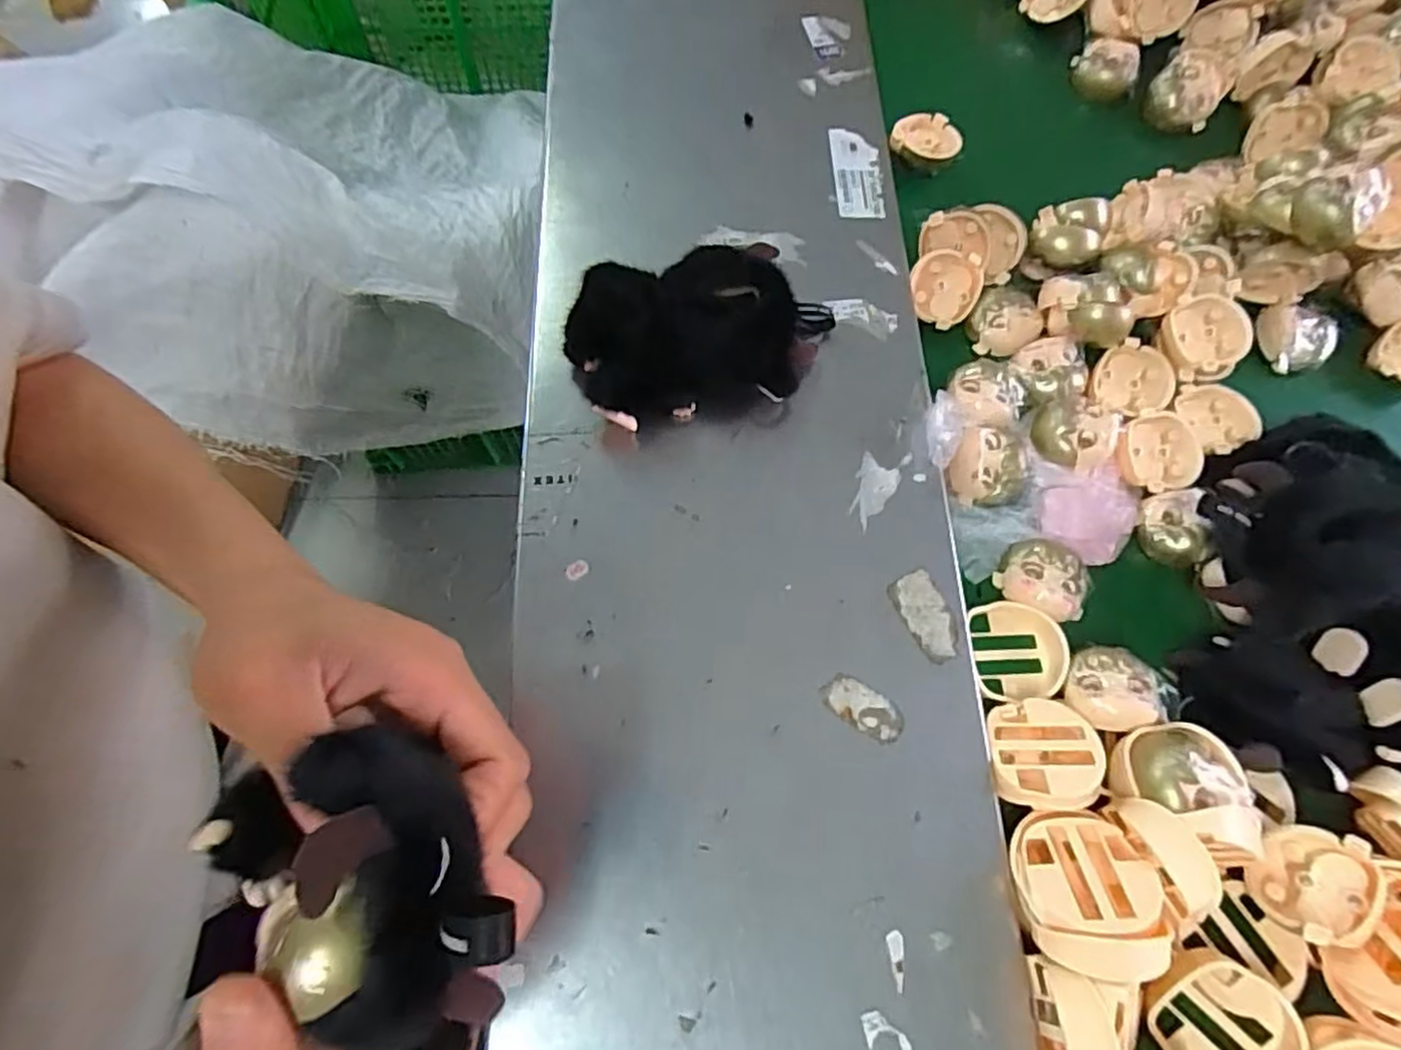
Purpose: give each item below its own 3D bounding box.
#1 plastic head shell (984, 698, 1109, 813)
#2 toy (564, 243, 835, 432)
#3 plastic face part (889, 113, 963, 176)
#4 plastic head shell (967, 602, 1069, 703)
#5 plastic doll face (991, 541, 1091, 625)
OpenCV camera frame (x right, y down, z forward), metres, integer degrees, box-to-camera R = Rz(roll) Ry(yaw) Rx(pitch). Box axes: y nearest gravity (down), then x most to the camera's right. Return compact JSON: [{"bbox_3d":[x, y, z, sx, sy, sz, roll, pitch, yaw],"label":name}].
[{"bbox_3d":[0.175,0.119,0.356,0.052,0.023,0.055,-3,44,11],"label":"plastic head shell"},{"bbox_3d":[0.003,-0.115,0.404,0.158,0.047,0.099,-11,69,-7],"label":"toy"},{"bbox_3d":[0.166,-0.281,0.512,0.048,0.018,0.045,1,68,-2],"label":"plastic face part"},{"bbox_3d":[0.175,0.069,0.386,0.057,0.019,0.055,1,68,-2],"label":"plastic head shell"},{"bbox_3d":[0.199,0.032,0.400,0.048,0.020,0.041,25,69,7],"label":"plastic doll face"}]

